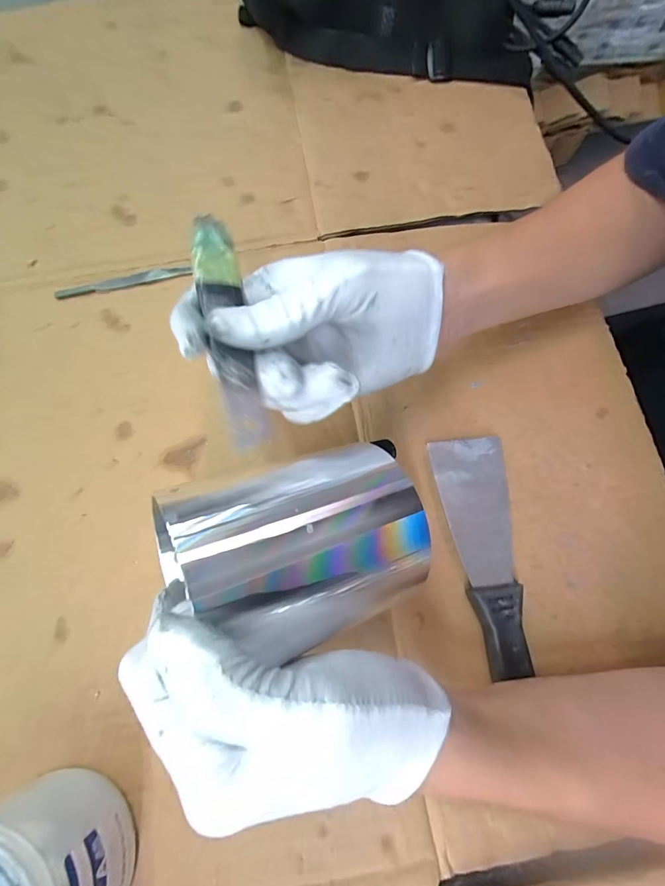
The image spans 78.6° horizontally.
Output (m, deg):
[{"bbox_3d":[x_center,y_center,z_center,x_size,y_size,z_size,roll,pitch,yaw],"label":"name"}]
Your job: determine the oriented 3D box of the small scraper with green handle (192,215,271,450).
[{"bbox_3d":[-0.049,-0.058,0.186,0.020,0.005,0.133,-6,65,-20],"label":"small scraper with green handle"}]

